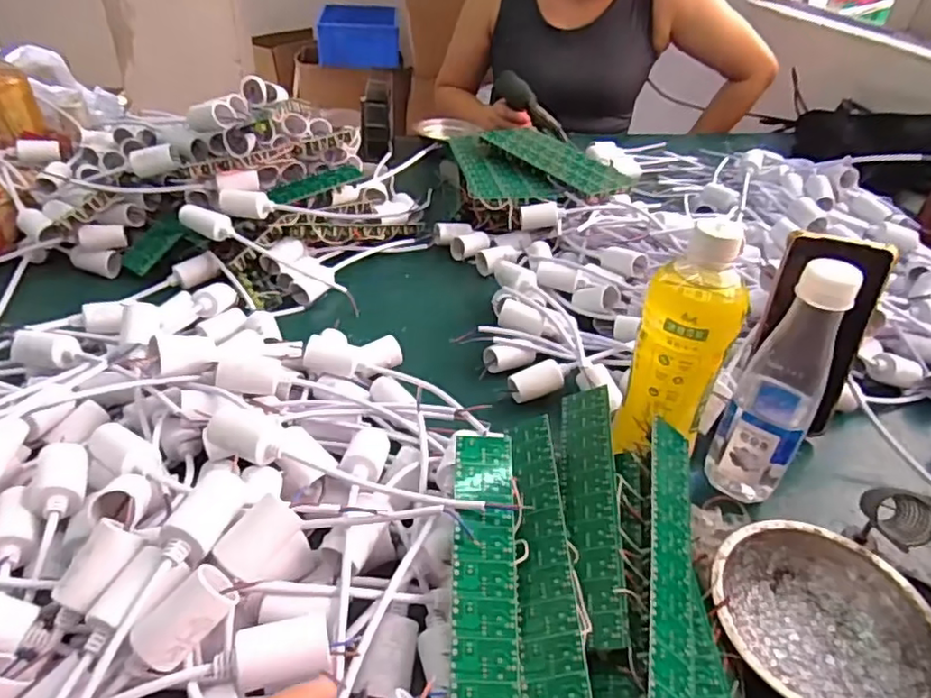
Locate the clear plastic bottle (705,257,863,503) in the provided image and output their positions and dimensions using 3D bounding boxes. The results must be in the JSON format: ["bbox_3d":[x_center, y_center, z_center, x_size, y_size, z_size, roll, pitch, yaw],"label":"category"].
[{"bbox_3d":[0.226,0.027,0.439,0.053,0.195,0.060,25,42,25],"label":"clear plastic bottle"}]

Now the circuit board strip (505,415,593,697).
[{"bbox_3d":[0.047,0.113,0.373,0.032,0.009,0.203,3,38,0],"label":"circuit board strip"}]

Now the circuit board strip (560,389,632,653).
[{"bbox_3d":[0.081,0.096,0.403,0.037,0.004,0.198,-17,34,20],"label":"circuit board strip"}]

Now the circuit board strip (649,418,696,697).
[{"bbox_3d":[0.124,0.123,0.363,0.043,0.004,0.198,41,39,-17],"label":"circuit board strip"}]

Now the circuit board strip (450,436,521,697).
[{"bbox_3d":[0.011,0.137,0.337,0.036,0.004,0.203,4,50,-4],"label":"circuit board strip"}]

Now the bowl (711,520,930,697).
[{"bbox_3d":[0.212,0.171,0.373,0.124,0.043,0.123,22,41,22],"label":"bowl"}]

